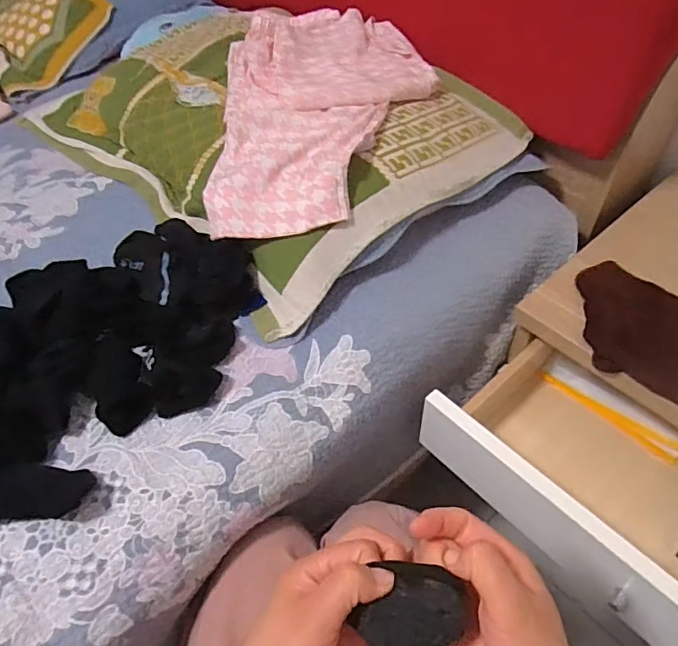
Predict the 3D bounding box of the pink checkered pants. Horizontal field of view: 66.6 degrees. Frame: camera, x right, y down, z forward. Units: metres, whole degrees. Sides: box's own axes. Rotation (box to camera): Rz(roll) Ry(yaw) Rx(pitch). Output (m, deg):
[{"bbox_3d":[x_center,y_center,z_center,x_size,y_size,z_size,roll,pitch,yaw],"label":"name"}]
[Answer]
[{"bbox_3d":[-0.019,-0.295,0.696,0.286,0.065,0.448,-3,50,2],"label":"pink checkered pants"}]

